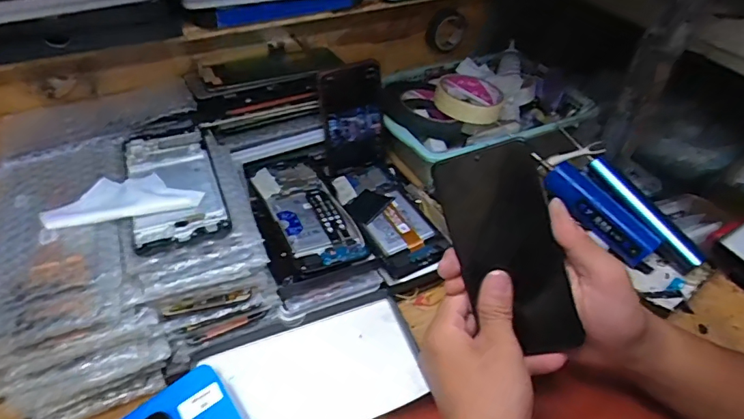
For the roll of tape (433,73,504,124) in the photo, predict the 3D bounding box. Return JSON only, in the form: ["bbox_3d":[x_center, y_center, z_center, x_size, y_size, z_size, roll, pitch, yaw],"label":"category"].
[{"bbox_3d":[0.125,-0.146,0.630,0.085,0.025,0.092,1,43,-1],"label":"roll of tape"}]

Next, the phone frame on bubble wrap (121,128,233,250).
[{"bbox_3d":[-0.171,-0.024,0.417,0.070,0.010,0.153,-16,46,-18],"label":"phone frame on bubble wrap"}]

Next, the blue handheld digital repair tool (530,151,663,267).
[{"bbox_3d":[0.238,-0.005,0.532,0.042,0.031,0.155,-30,67,-30],"label":"blue handheld digital repair tool"}]

